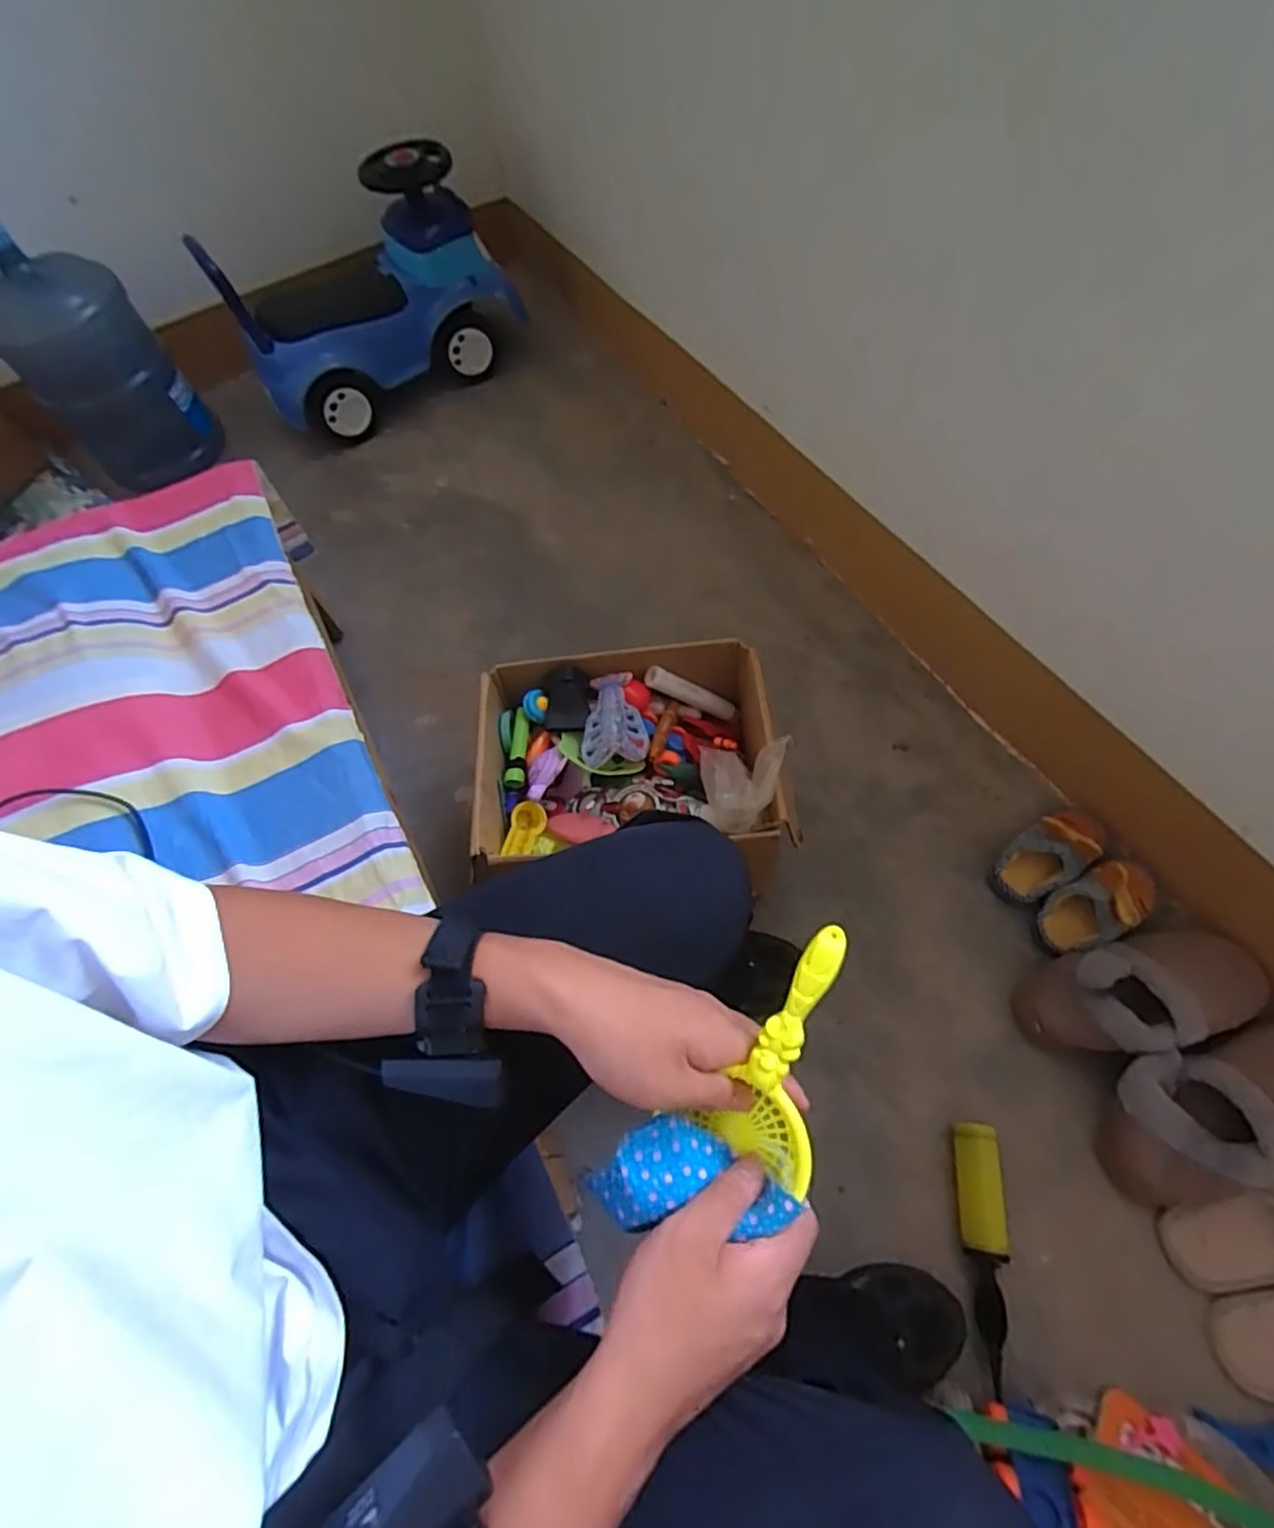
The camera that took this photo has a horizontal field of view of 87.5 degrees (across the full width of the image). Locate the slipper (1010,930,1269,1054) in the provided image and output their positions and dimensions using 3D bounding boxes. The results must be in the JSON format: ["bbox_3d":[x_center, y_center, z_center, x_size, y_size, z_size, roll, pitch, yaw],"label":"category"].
[{"bbox_3d":[0.598,0.271,0.789,0.271,0.084,0.120,-15,62,-2],"label":"slipper"}]

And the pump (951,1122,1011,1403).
[{"bbox_3d":[0.371,0.518,0.711,0.045,0.039,0.237,3,62,7],"label":"pump"}]

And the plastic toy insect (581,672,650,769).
[{"bbox_3d":[-0.032,-0.060,0.848,0.081,0.032,0.122,-9,62,2],"label":"plastic toy insect"}]

